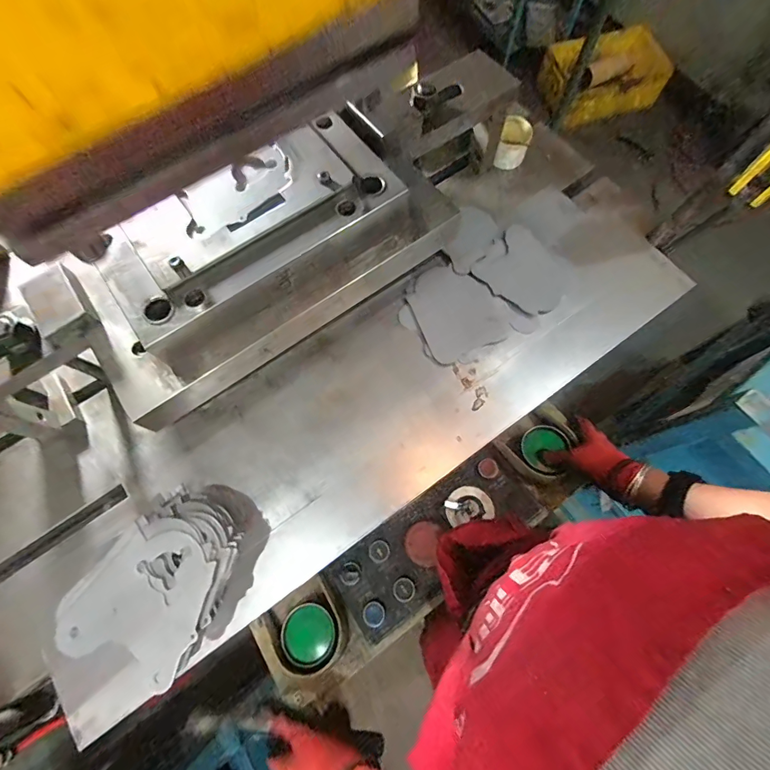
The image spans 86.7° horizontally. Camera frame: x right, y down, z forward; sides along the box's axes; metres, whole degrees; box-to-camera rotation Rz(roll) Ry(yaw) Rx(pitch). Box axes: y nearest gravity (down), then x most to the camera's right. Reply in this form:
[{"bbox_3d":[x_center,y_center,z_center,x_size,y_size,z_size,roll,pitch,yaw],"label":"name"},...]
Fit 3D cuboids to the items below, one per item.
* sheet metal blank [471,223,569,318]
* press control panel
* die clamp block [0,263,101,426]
[{"bbox_3d":[0.224,-0.178,0.643,0.132,0.012,0.123,41,74,9],"label":"sheet metal blank"},{"bbox_3d":[0.072,0.221,0.569,0.523,0.066,0.132,-36,79,-9],"label":"press control panel"},{"bbox_3d":[-0.414,-0.030,0.510,0.181,0.171,0.086,-40,77,-11],"label":"die clamp block"}]

